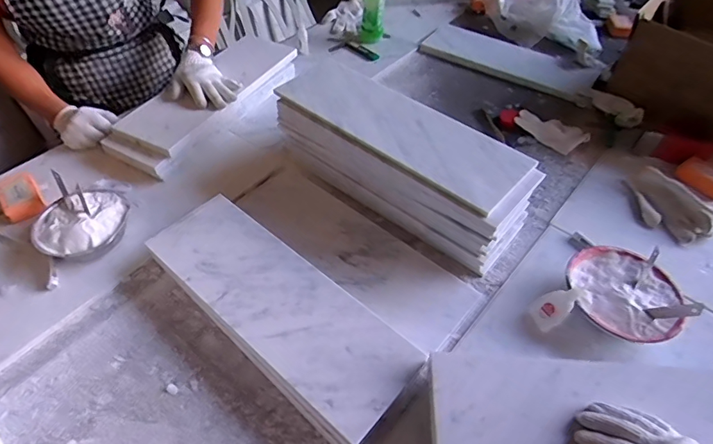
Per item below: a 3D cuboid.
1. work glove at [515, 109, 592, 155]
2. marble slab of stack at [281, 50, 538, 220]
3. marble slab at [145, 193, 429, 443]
[{"bbox_3d":[0.424,-0.202,0.989,0.152,0.015,0.075,33,70,23],"label":"work glove"},{"bbox_3d":[0.062,-0.181,0.797,0.490,0.028,0.168,36,59,25],"label":"marble slab of stack"},{"bbox_3d":[-0.124,0.117,0.679,0.452,0.024,0.159,35,58,25],"label":"marble slab"}]

